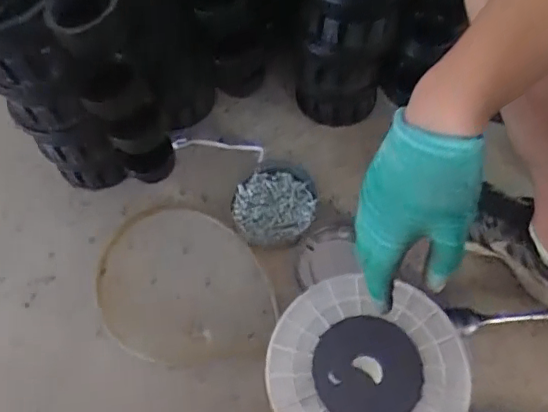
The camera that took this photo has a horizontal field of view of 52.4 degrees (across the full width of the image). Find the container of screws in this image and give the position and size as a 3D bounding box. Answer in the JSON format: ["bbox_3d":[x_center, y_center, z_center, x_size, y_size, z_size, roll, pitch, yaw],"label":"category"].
[{"bbox_3d":[-0.002,0.006,0.856,0.131,0.032,0.125,-12,64,-4],"label":"container of screws"}]

